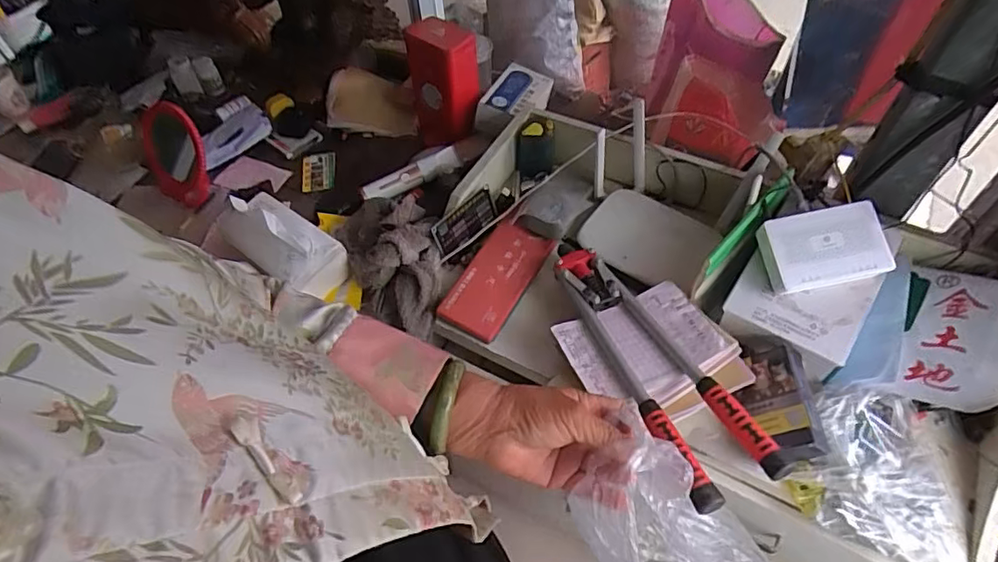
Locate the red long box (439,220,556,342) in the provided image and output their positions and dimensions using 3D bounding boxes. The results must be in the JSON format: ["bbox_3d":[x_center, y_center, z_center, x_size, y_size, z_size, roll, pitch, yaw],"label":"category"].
[{"bbox_3d":[-0.005,-0.003,0.794,0.095,0.027,0.180,24,58,18],"label":"red long box"}]

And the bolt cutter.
[{"bbox_3d":[0.171,0.076,0.666,0.110,0.064,0.384,-19,56,-11],"label":"bolt cutter"}]

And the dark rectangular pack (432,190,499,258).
[{"bbox_3d":[-0.046,-0.087,0.817,0.116,0.051,0.015,-40,32,-24],"label":"dark rectangular pack"}]

